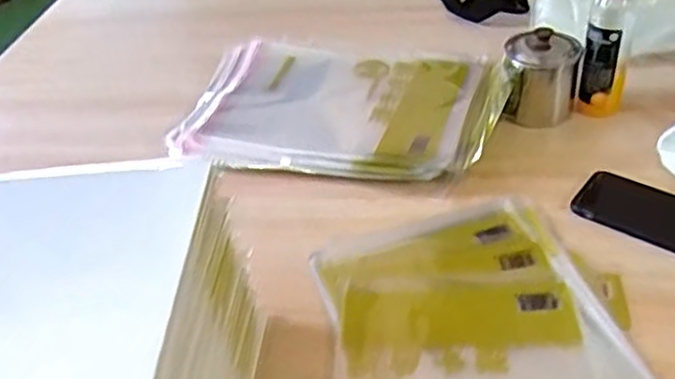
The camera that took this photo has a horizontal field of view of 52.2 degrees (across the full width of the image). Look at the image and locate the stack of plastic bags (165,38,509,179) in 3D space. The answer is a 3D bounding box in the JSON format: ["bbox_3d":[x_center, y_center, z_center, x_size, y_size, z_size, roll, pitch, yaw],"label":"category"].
[{"bbox_3d":[0.004,-0.118,0.893,0.403,0.041,0.271,2,43,11],"label":"stack of plastic bags"}]

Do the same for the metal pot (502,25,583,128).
[{"bbox_3d":[0.253,-0.144,0.859,0.087,0.101,0.076,9,43,18],"label":"metal pot"}]

